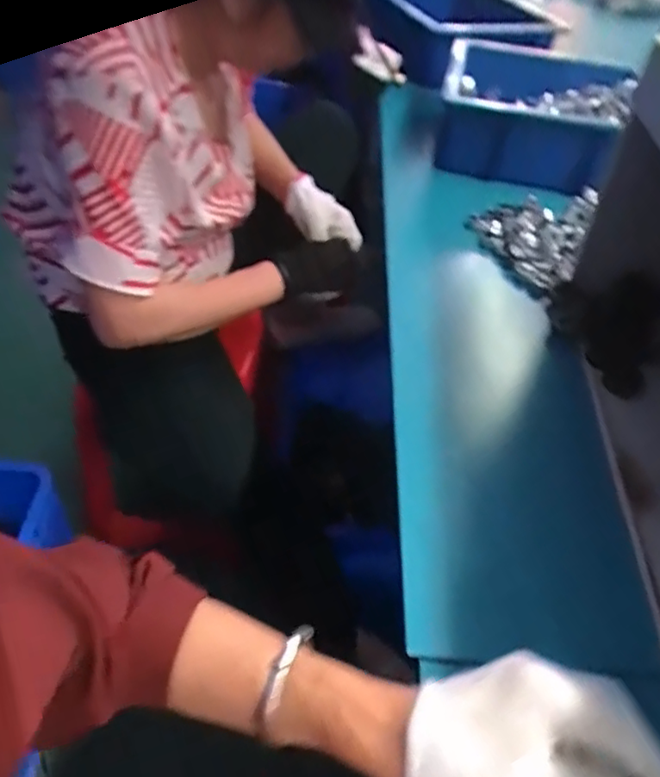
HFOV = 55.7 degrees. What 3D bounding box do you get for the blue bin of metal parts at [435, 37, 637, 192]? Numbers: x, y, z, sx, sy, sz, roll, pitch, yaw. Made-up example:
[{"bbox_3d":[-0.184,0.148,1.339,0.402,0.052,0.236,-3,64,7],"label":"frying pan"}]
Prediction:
[{"bbox_3d":[0.319,-0.440,0.999,0.269,0.096,0.357,10,44,4],"label":"blue bin of metal parts"}]

